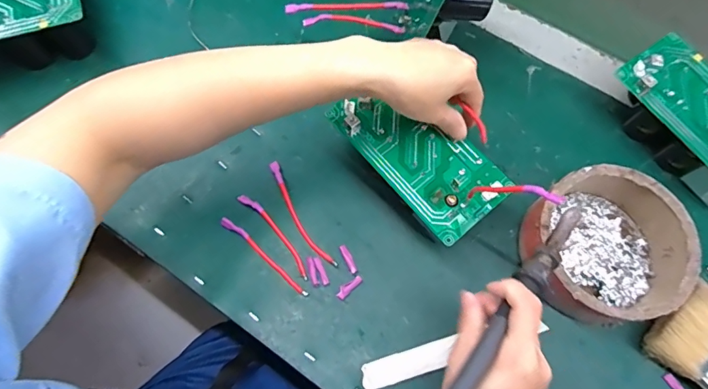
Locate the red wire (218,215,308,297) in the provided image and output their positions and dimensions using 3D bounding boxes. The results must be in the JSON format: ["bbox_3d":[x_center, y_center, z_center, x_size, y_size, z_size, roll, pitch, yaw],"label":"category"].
[{"bbox_3d":[-0.077,0.053,0.383,0.098,0.011,0.008,38,72,12],"label":"red wire"}]

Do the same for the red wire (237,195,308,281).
[{"bbox_3d":[-0.069,0.035,0.391,0.012,0.010,0.094,-39,75,-15],"label":"red wire"}]

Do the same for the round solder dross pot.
[{"bbox_3d":[0.211,0.044,0.372,0.118,0.055,0.120,1,69,-1],"label":"round solder dross pot"}]

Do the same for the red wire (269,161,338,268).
[{"bbox_3d":[-0.050,0.018,0.400,0.014,0.007,0.113,-29,72,-12],"label":"red wire"}]

